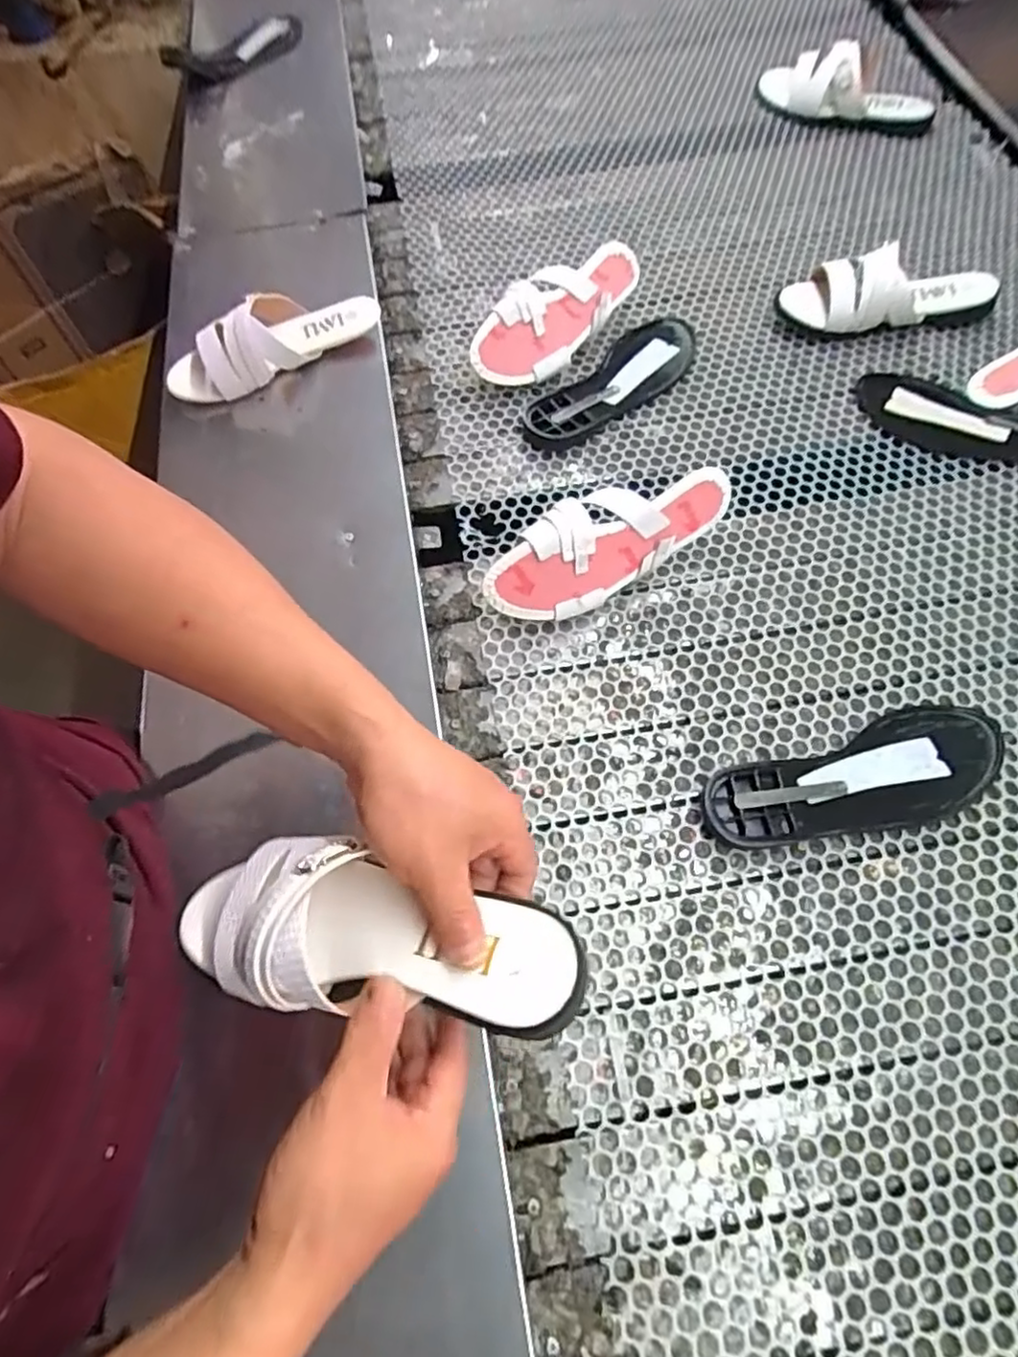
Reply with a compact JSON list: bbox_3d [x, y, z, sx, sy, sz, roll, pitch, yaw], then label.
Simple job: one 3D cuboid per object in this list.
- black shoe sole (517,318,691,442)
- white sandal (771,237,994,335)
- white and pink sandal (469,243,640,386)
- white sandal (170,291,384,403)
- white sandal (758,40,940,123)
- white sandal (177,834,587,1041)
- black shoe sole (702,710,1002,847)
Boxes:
[{"bbox_3d":[0.114,-0.322,0.701,0.235,0.020,0.081,-41,69,-15],"label":"black shoe sole"},{"bbox_3d":[0.411,-0.419,0.708,0.226,0.063,0.072,-3,65,2],"label":"white sandal"},{"bbox_3d":[0.050,-0.390,0.709,0.226,0.067,0.087,-39,69,-14],"label":"white and pink sandal"},{"bbox_3d":[-0.240,-0.345,0.681,0.218,0.089,0.074,-35,68,-13],"label":"white sandal"},{"bbox_3d":[0.462,-0.811,0.889,0.234,0.083,0.083,20,68,12],"label":"white sandal"},{"bbox_3d":[-0.076,0.133,0.344,0.225,0.058,0.081,6,65,11],"label":"white sandal"},{"bbox_3d":[0.271,0.080,0.510,0.239,0.016,0.078,-17,65,-5],"label":"black shoe sole"}]

